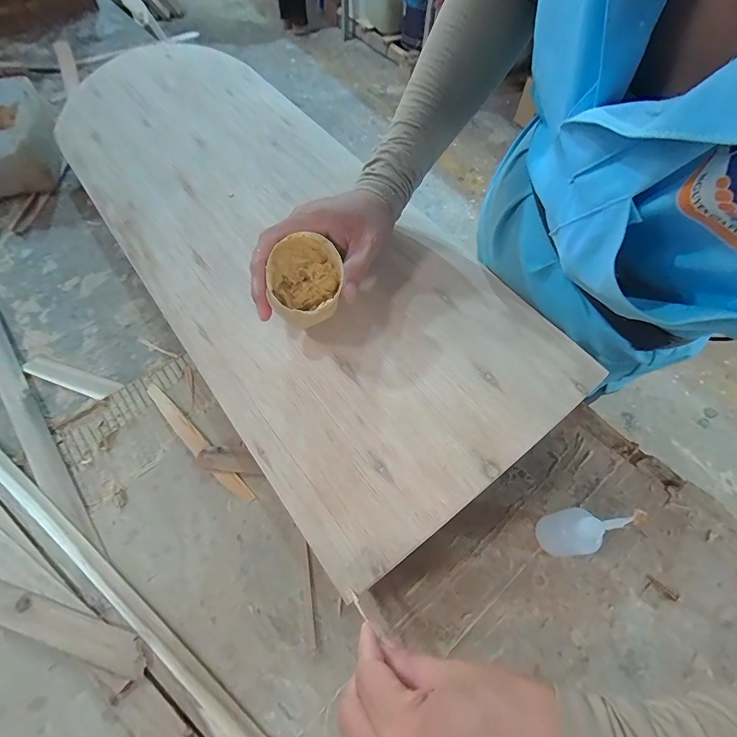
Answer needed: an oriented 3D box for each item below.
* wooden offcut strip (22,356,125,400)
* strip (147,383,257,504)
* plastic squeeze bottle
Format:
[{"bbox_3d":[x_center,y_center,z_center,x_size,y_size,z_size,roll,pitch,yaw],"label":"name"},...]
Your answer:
[{"bbox_3d":[-0.315,0.010,0.398,0.111,0.005,0.023,17,60,8],"label":"wooden offcut strip"},{"bbox_3d":[-0.167,0.068,0.360,0.164,0.009,0.016,39,66,19],"label":"strip"},{"bbox_3d":[0.163,0.121,0.285,0.025,0.109,0.032,-14,61,-10],"label":"plastic squeeze bottle"}]

